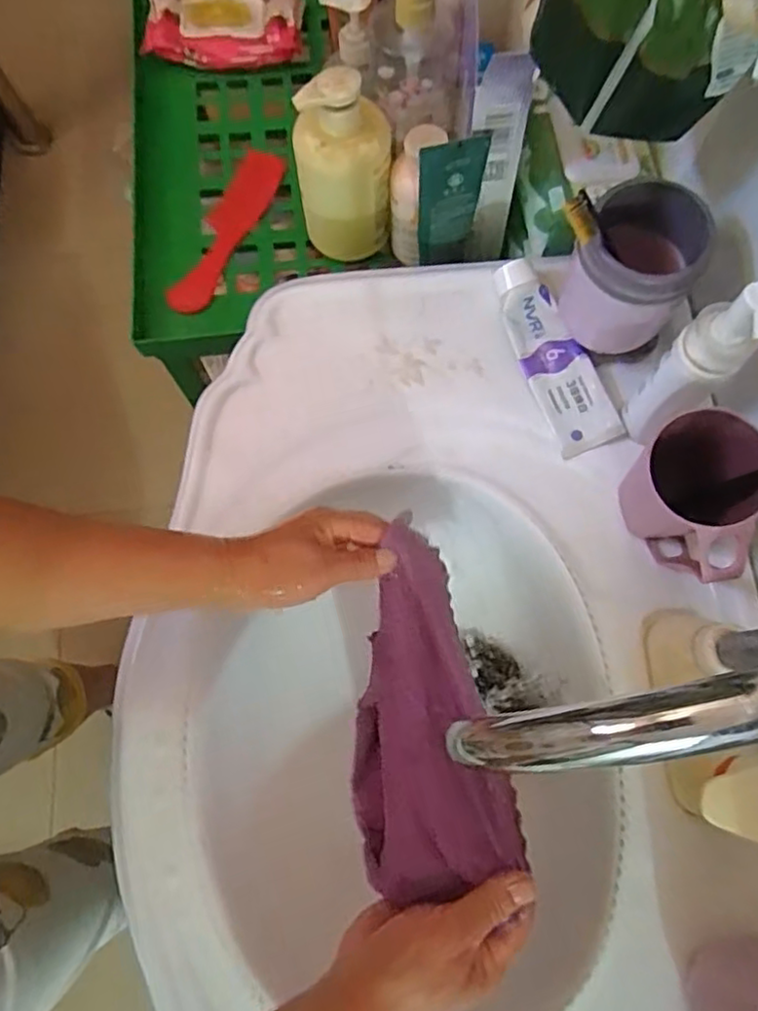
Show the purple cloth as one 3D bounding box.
[{"bbox_3d":[0.030,0.133,0.435,0.095,0.082,0.212,-4,70,0],"label":"purple cloth"}]

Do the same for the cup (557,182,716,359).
[{"bbox_3d":[0.184,-0.166,0.475,0.081,0.112,0.083,0,75,1],"label":"cup"}]

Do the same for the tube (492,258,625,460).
[{"bbox_3d":[0.144,-0.123,0.533,0.051,0.034,0.161,-23,76,-5],"label":"tube"}]

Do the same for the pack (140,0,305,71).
[{"bbox_3d":[-0.178,-0.581,0.754,0.171,0.034,0.145,-1,75,1],"label":"pack"}]

